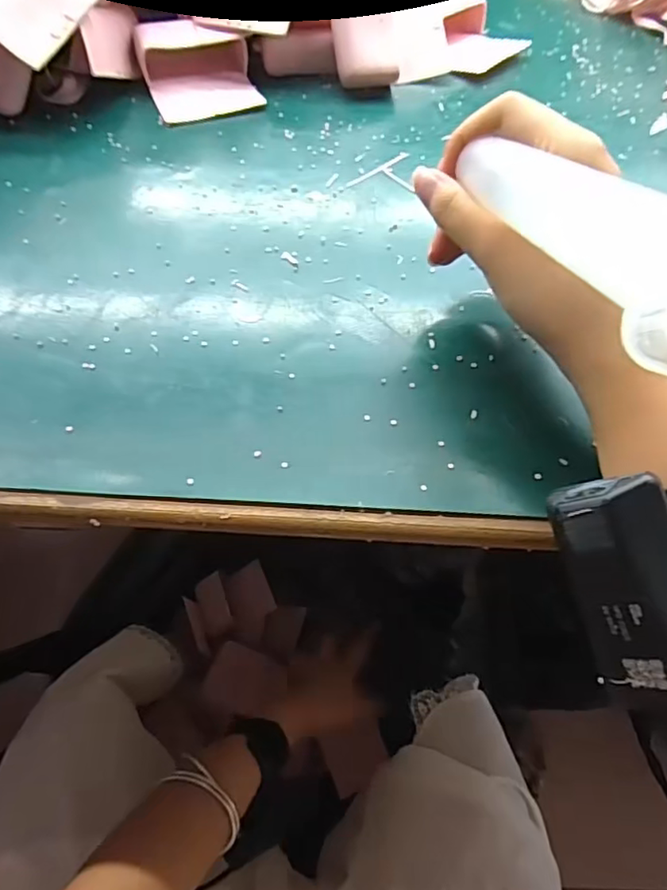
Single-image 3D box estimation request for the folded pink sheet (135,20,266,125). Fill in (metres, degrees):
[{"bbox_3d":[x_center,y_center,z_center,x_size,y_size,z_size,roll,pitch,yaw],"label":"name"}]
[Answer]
[{"bbox_3d":[-0.091,-0.259,0.392,0.072,0.034,0.065,-19,60,-14],"label":"folded pink sheet"}]

